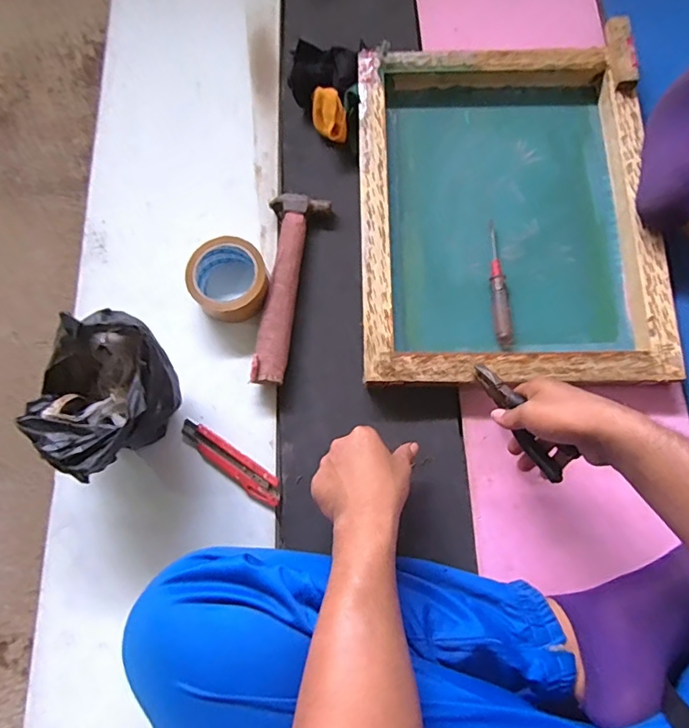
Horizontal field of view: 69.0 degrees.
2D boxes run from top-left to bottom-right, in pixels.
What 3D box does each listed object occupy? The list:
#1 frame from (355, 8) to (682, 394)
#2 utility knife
[{"bbox_3d":[0.208,-0.206,0.660,0.372,0.048,0.474,-2,75,2],"label":"frame"},{"bbox_3d":[-0.138,0.118,0.612,0.147,0.010,0.034,35,79,11],"label":"utility knife"}]

